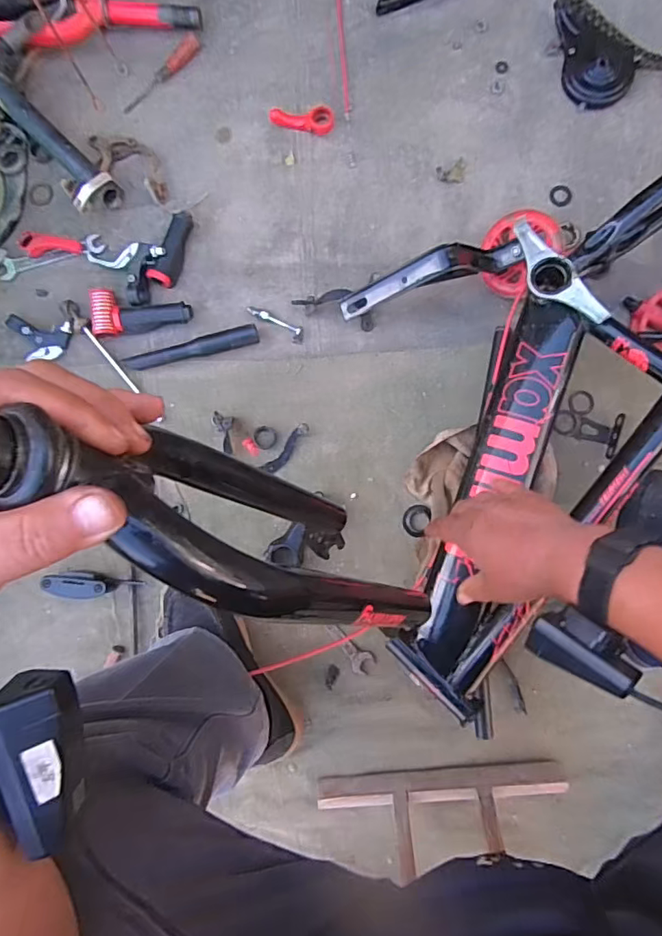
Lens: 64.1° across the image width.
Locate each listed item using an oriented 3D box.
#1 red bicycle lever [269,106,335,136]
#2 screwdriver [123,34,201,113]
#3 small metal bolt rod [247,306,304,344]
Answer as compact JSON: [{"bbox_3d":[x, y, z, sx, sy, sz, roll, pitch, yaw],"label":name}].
[{"bbox_3d":[-0.040,-0.490,0.744,0.089,0.020,0.031,0,88,2],"label":"red bicycle lever"},{"bbox_3d":[-0.239,-0.555,0.743,0.141,0.013,0.017,-43,87,0],"label":"screwdriver"},{"bbox_3d":[-0.079,-0.201,0.741,0.087,0.007,0.022,23,89,3],"label":"small metal bolt rod"}]

